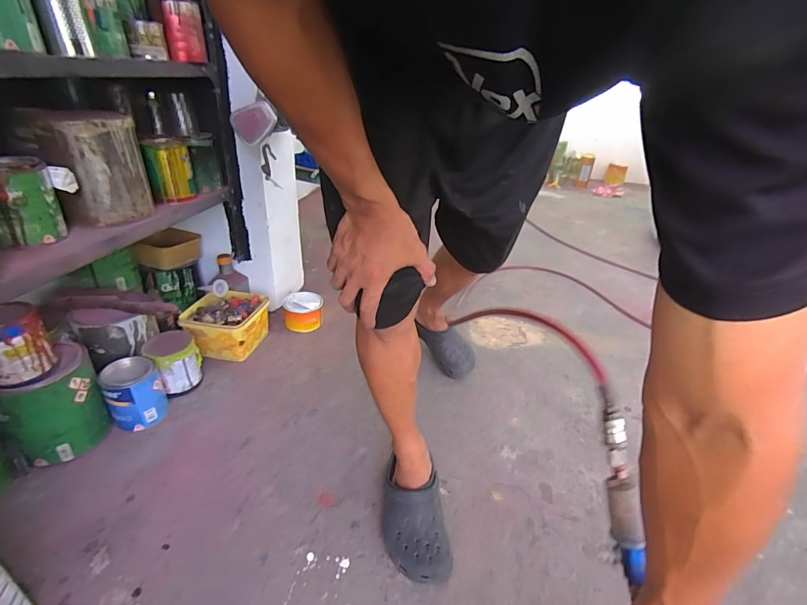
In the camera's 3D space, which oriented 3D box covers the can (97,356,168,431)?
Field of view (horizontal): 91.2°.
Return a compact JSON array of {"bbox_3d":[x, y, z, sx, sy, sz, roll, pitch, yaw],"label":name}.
[{"bbox_3d":[-0.591,0.208,0.871,0.102,0.140,0.101,2,30,-1],"label":"can"}]

